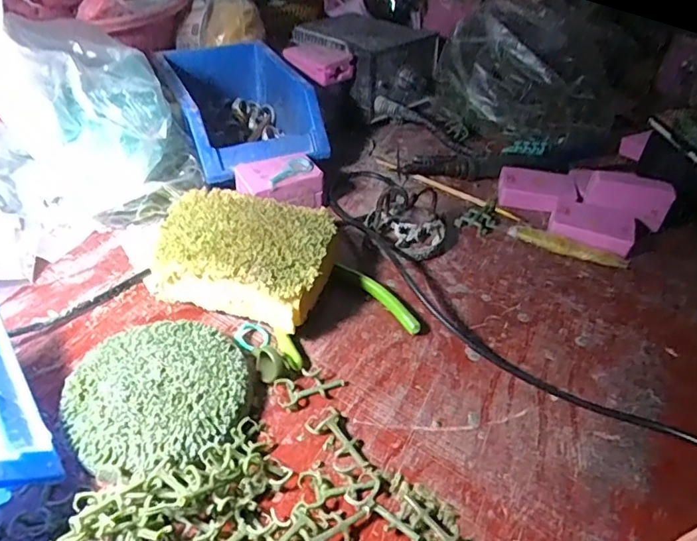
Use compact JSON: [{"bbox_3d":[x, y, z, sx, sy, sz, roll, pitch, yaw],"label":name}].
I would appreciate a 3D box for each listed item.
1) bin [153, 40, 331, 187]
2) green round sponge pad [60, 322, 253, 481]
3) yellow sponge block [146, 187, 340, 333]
[{"bbox_3d":[-0.117,-0.173,0.540,0.120,0.065,0.222,-16,46,-22],"label":"bin"},{"bbox_3d":[-0.111,0.074,0.314,0.101,0.024,0.094,-14,45,-20],"label":"green round sponge pad"},{"bbox_3d":[-0.078,-0.011,0.392,0.141,0.052,0.094,15,42,11],"label":"yellow sponge block"}]

